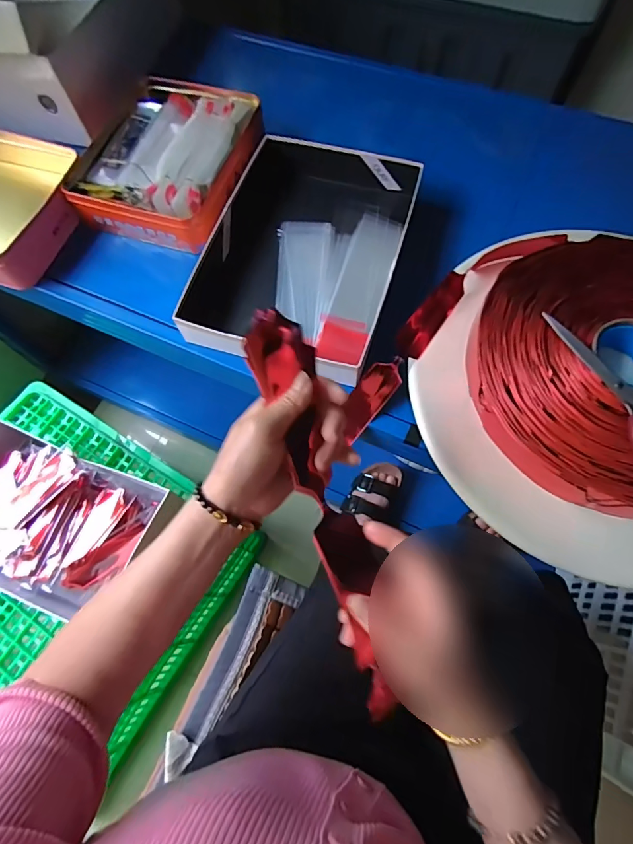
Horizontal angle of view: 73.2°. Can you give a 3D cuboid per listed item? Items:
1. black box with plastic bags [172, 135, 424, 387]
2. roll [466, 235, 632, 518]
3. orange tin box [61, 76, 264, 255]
[{"bbox_3d":[-0.010,-0.215,0.539,0.217,0.054,0.320,16,70,9],"label":"black box with plastic bags"},{"bbox_3d":[0.306,-0.055,0.433,0.288,0.051,0.294,-1,69,2],"label":"roll"},{"bbox_3d":[-0.197,-0.373,0.583,0.211,0.056,0.256,16,70,9],"label":"orange tin box"}]

